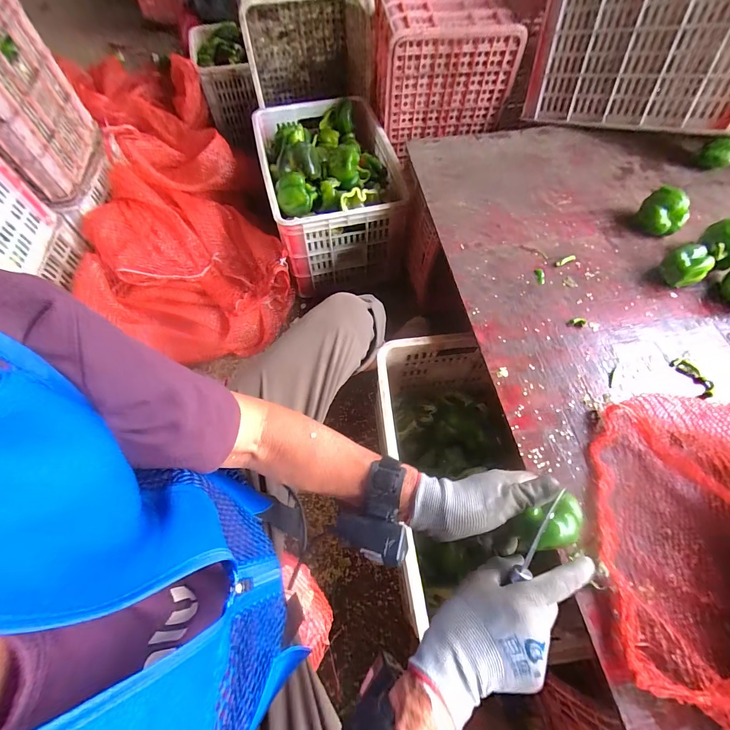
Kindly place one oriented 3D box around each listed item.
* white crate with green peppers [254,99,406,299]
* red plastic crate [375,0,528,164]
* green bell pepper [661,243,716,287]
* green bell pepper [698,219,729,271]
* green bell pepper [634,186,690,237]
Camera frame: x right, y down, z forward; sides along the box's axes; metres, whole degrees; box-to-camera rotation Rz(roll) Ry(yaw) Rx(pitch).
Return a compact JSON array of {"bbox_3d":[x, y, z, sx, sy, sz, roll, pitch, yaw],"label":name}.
[{"bbox_3d":[-0.110,-0.564,1.094,0.383,0.244,0.637,-10,63,-5],"label":"white crate with green peppers"},{"bbox_3d":[0.211,-0.980,1.084,0.347,0.274,0.535,-5,62,-2],"label":"red plastic crate"},{"bbox_3d":[0.599,-0.182,0.649,0.076,0.056,0.071,-37,68,-17],"label":"green bell pepper"},{"bbox_3d":[0.682,-0.224,0.662,0.076,0.073,0.075,0,62,1],"label":"green bell pepper"},{"bbox_3d":[0.610,-0.306,0.710,0.085,0.072,0.067,32,67,16],"label":"green bell pepper"}]

